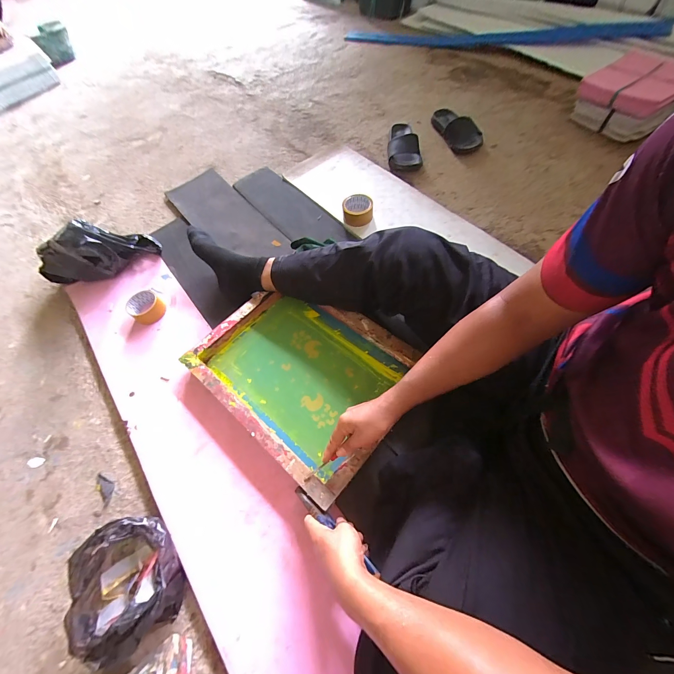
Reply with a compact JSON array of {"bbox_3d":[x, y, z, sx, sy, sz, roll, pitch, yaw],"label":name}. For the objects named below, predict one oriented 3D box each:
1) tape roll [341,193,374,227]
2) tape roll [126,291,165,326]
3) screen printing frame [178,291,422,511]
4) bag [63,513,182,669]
[{"bbox_3d":[0.064,-0.388,0.897,0.091,0.049,0.090,-2,63,3],"label":"tape roll"},{"bbox_3d":[-0.522,-0.081,0.799,0.085,0.039,0.081,-2,63,3],"label":"tape roll"},{"bbox_3d":[-0.076,0.066,0.658,0.437,0.055,0.345,36,71,20],"label":"screen printing frame"},{"bbox_3d":[-0.340,0.401,0.476,0.158,0.107,0.145,37,71,20],"label":"bag"}]

